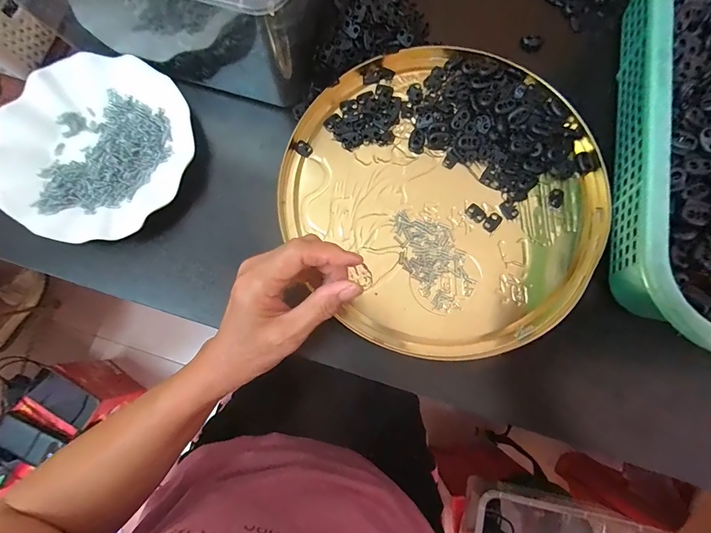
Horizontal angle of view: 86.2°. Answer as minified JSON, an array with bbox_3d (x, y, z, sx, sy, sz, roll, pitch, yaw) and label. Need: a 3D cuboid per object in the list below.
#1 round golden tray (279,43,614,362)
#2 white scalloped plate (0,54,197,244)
[{"bbox_3d":[0.084,-0.075,0.356,0.277,0.021,0.292,0,79,1],"label":"round golden tray"},{"bbox_3d":[-0.246,-0.112,0.360,0.175,0.028,0.177,0,79,1],"label":"white scalloped plate"}]

